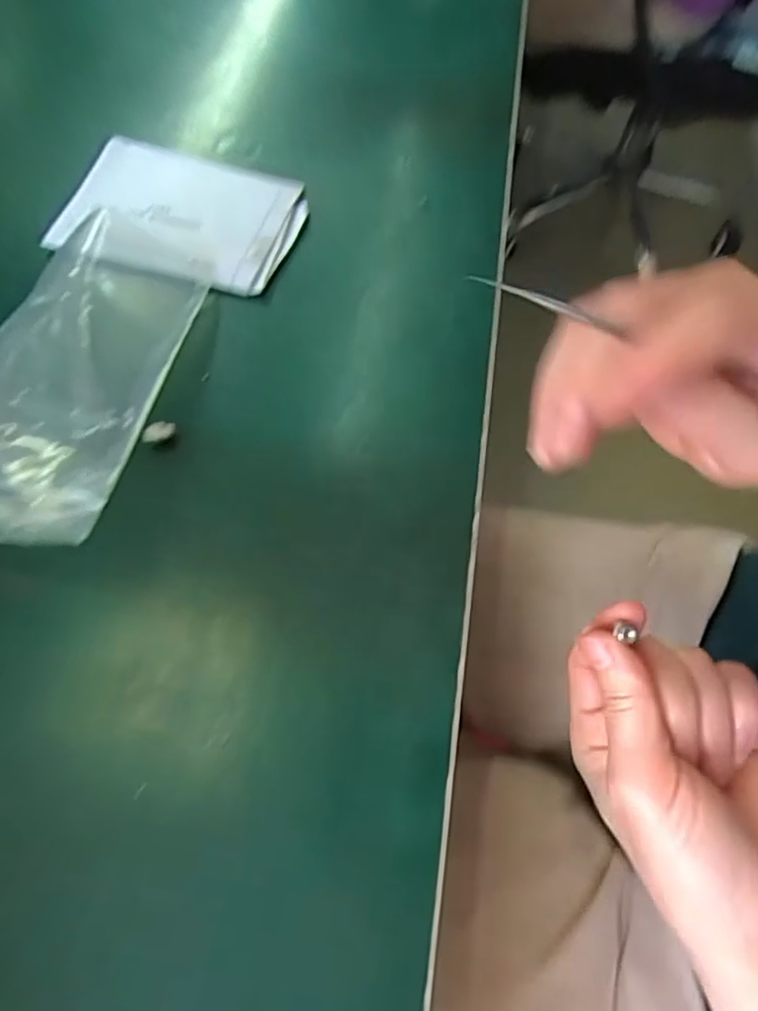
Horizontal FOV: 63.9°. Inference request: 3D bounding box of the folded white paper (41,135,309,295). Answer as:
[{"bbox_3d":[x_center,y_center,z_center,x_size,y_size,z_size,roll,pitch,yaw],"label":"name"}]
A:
[{"bbox_3d":[-0.095,-0.141,0.292,0.108,0.012,0.076,14,64,5],"label":"folded white paper"}]

